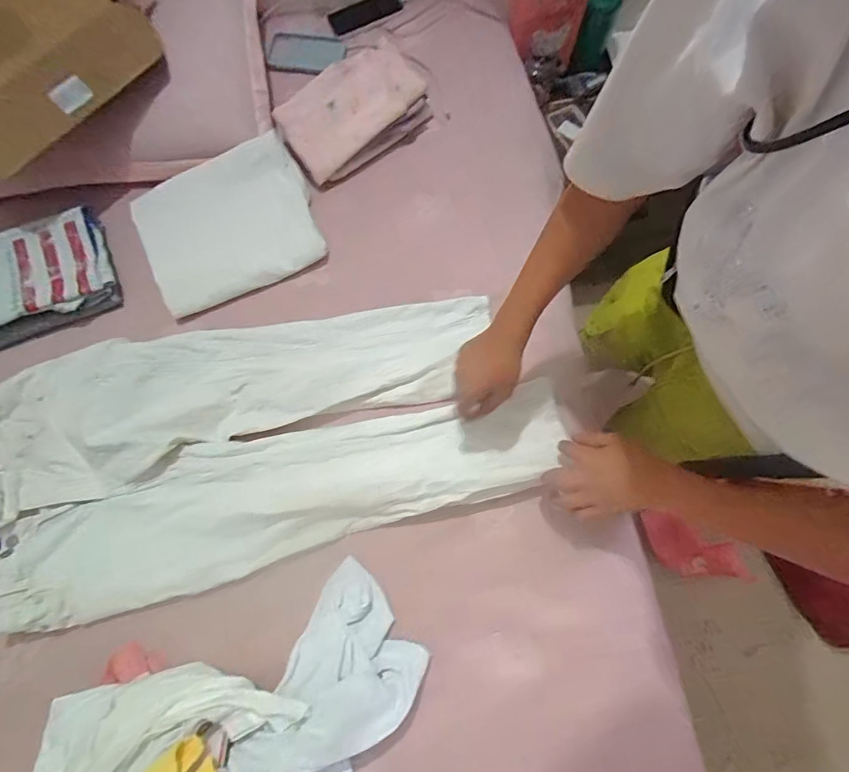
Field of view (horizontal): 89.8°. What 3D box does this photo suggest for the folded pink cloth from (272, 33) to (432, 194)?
[{"bbox_3d":[-0.130,-0.491,0.769,0.257,0.067,0.182,-33,90,4],"label":"folded pink cloth"}]

